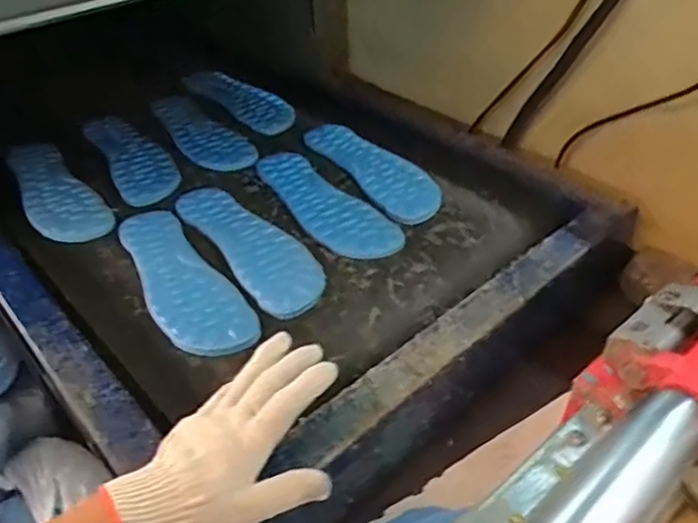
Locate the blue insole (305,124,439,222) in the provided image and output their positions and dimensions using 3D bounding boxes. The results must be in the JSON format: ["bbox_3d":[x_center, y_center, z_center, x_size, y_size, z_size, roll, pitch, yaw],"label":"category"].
[{"bbox_3d":[0.032,-0.123,0.798,0.077,0.016,0.227,-25,45,-23],"label":"blue insole"}]

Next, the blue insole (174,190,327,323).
[{"bbox_3d":[-0.109,-0.022,0.679,0.083,0.009,0.241,-27,46,-25],"label":"blue insole"}]

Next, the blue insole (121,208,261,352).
[{"bbox_3d":[-0.178,0.015,0.634,0.079,0.010,0.249,-27,46,-25],"label":"blue insole"}]

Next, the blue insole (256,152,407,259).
[{"bbox_3d":[-0.037,-0.074,0.732,0.080,0.013,0.235,-29,46,-26],"label":"blue insole"}]

